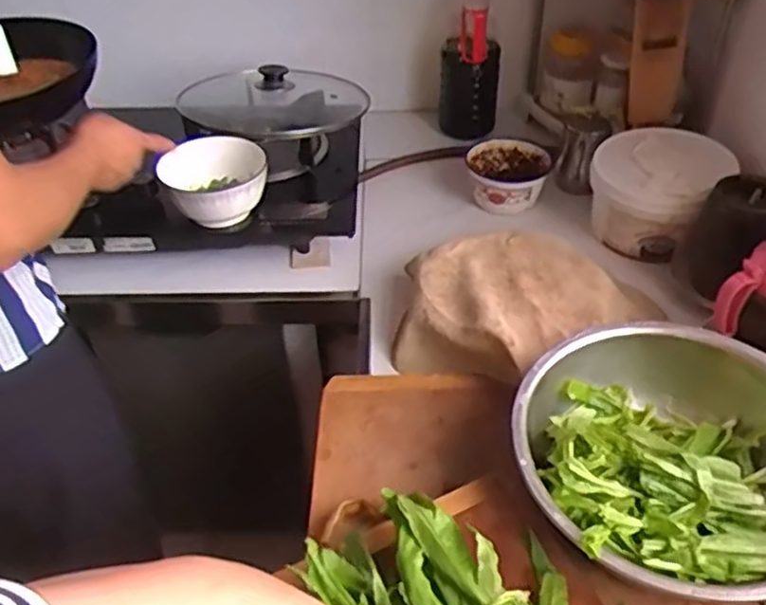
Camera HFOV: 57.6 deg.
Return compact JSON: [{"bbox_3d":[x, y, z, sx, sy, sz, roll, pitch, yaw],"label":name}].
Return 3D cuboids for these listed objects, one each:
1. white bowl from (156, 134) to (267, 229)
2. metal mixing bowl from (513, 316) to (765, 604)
[{"bbox_3d":[-0.243,-0.176,1.017,0.144,0.081,0.157,-7,42,-7],"label":"white bowl"},{"bbox_3d":[0.274,0.162,0.673,0.285,0.111,0.277,0,41,0],"label":"metal mixing bowl"}]

